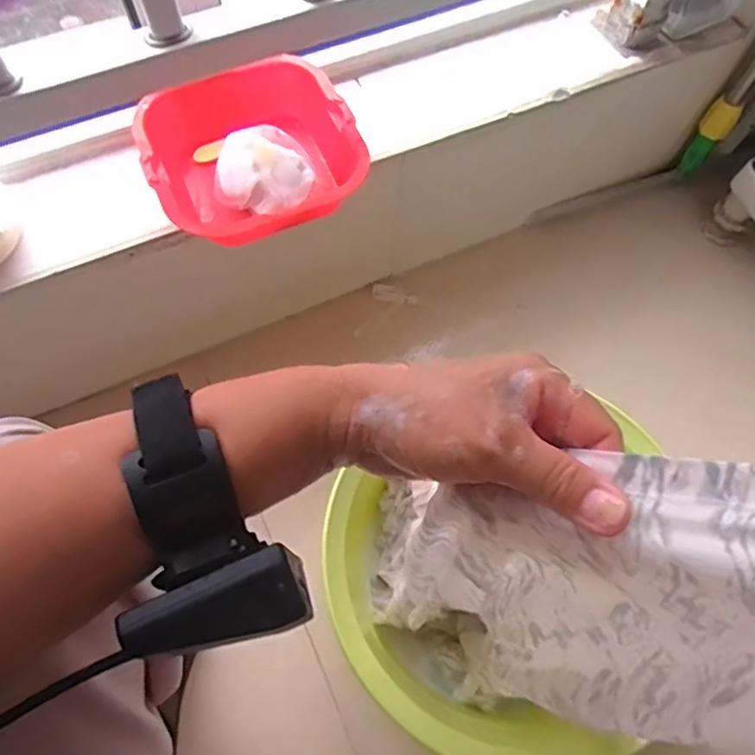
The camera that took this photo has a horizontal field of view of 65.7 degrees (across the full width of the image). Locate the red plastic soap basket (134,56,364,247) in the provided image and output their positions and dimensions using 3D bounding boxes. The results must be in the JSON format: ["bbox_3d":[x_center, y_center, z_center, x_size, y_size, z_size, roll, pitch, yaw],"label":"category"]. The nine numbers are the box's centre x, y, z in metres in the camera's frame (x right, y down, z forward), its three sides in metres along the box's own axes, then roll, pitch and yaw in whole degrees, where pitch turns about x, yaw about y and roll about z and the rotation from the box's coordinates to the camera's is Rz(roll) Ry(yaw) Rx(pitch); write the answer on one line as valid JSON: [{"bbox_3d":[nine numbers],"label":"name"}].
[{"bbox_3d":[-0.116,-0.207,0.546,0.182,0.062,0.177,-22,68,-11],"label":"red plastic soap basket"}]

